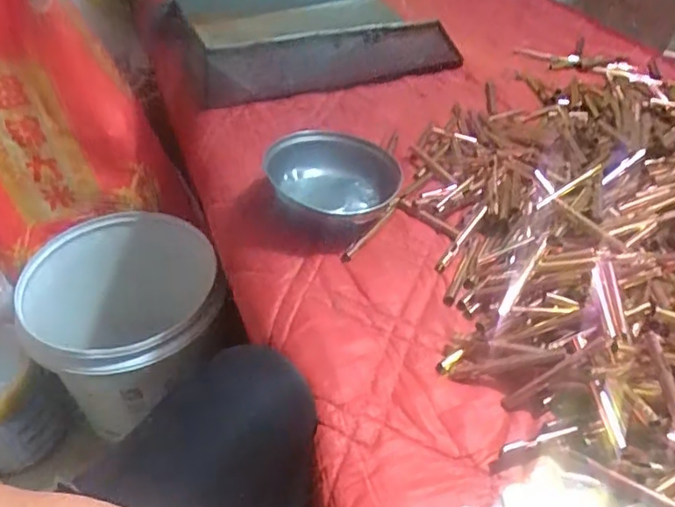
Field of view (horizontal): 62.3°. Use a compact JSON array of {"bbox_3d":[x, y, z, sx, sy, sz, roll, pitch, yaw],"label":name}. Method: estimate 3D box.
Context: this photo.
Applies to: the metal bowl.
[{"bbox_3d":[-0.004,-0.076,0.576,0.137,0.050,0.132,-1,44,-3],"label":"metal bowl"}]

